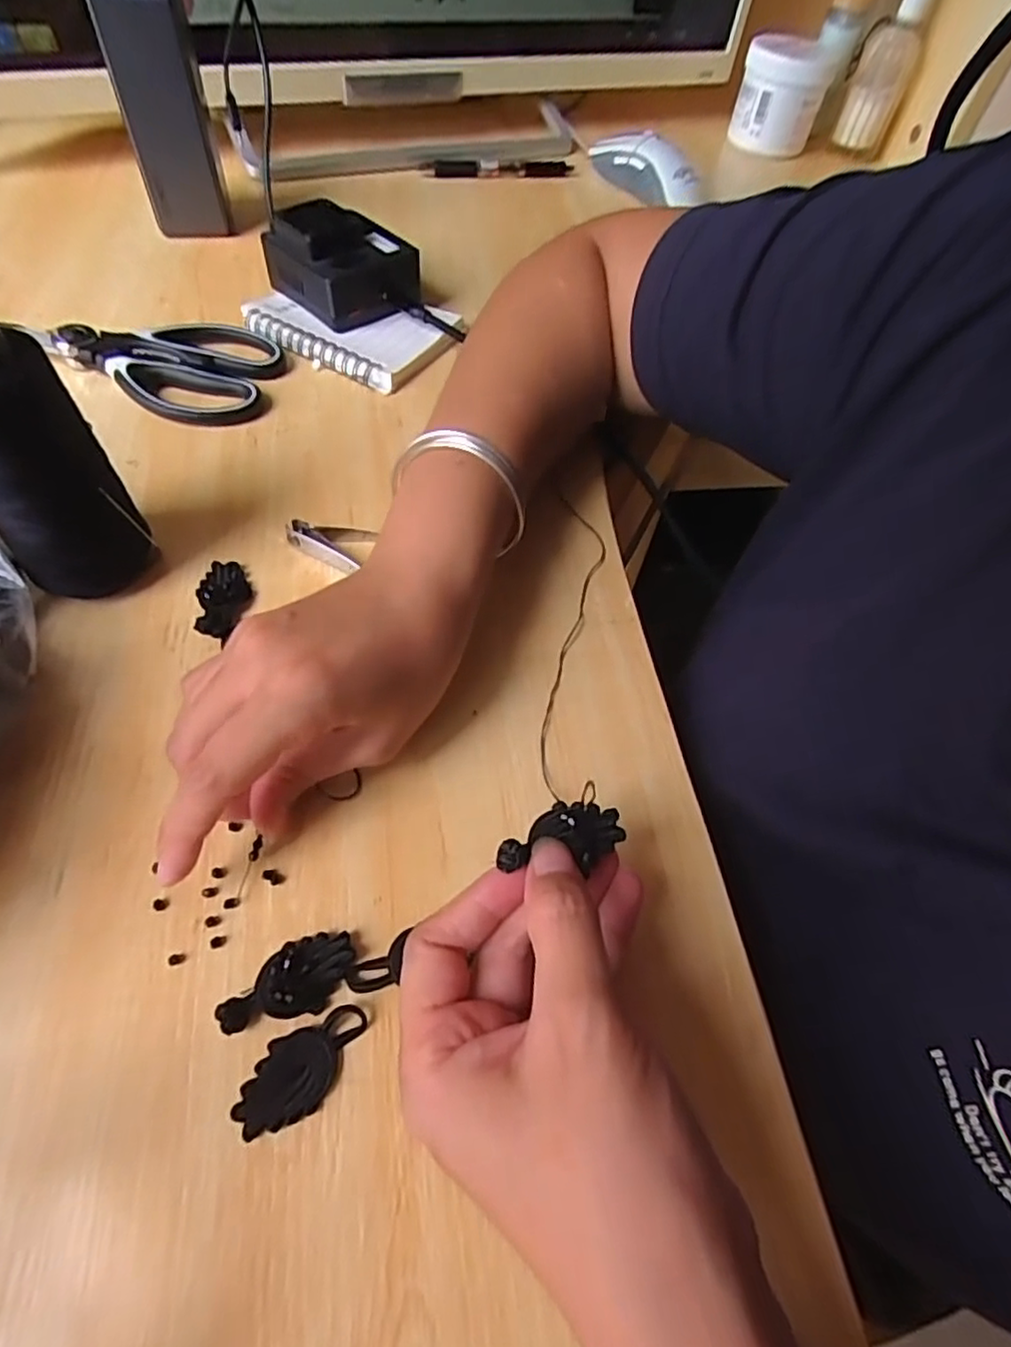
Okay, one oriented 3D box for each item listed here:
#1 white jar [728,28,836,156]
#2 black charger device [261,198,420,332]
[{"bbox_3d":[0.280,-0.588,0.647,0.086,0.076,0.070,21,58,8],"label":"white jar"},{"bbox_3d":[-0.104,-0.263,0.406,0.077,0.048,0.075,-37,67,-25],"label":"black charger device"}]

